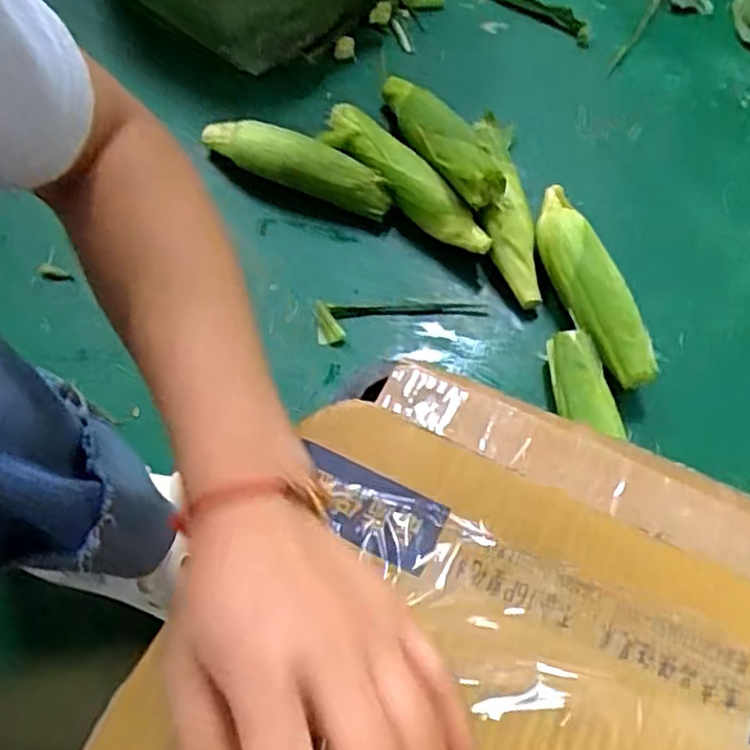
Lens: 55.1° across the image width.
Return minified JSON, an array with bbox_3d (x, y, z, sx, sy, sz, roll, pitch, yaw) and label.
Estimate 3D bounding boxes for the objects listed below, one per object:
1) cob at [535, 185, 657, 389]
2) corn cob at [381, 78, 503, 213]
[{"bbox_3d":[0.209,-0.089,0.717,0.056,0.062,0.229,-15,62,-6],"label":"cob"},{"bbox_3d":[0.067,-0.272,0.800,0.052,0.047,0.252,-20,49,-9],"label":"corn cob"}]

